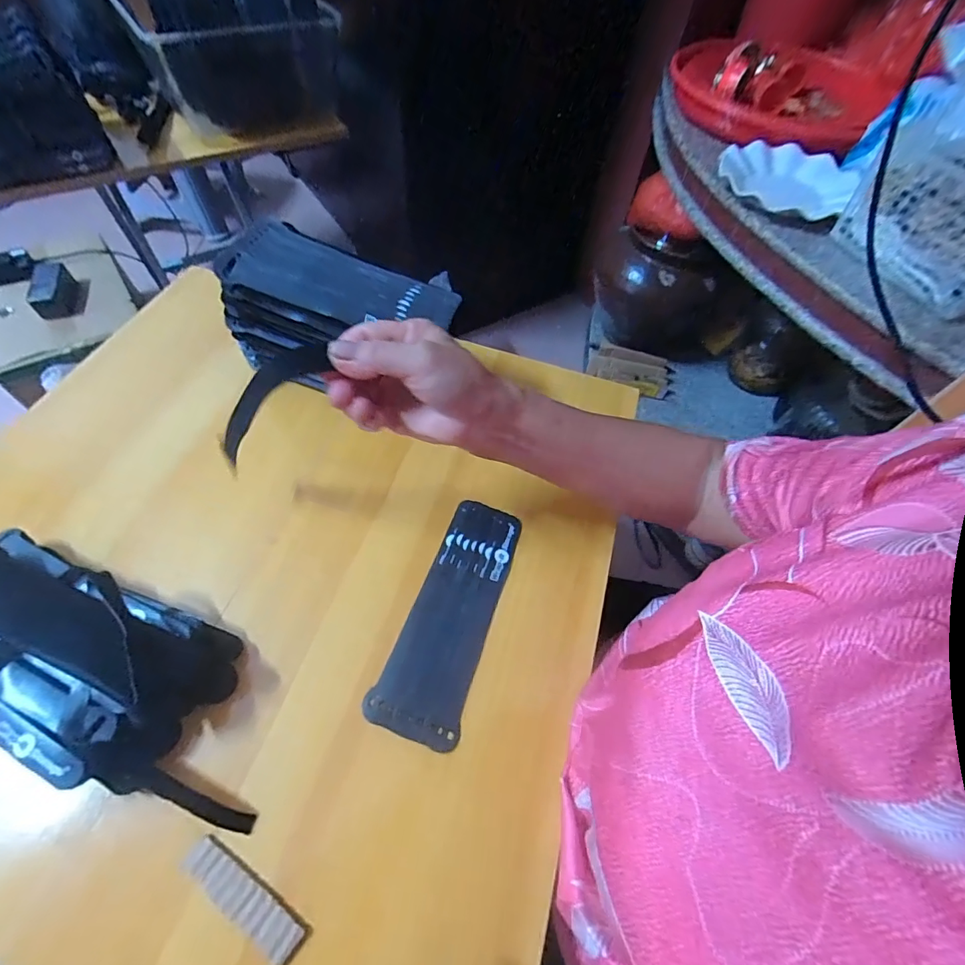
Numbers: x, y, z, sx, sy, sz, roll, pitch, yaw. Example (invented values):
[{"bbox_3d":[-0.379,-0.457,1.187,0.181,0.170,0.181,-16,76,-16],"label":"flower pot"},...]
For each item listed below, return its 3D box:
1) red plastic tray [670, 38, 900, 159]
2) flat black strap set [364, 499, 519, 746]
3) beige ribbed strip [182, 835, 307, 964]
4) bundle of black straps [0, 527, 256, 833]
[{"bbox_3d":[0.437,-0.634,0.744,0.246,0.073,0.336,-37,68,-24],"label":"red plastic tray"},{"bbox_3d":[-0.023,0.107,0.396,0.068,0.008,0.199,19,59,8],"label":"flat black strap set"},{"bbox_3d":[-0.147,0.256,0.288,0.086,0.006,0.020,31,61,14],"label":"beige ribbed strip"},{"bbox_3d":[-0.279,0.130,0.331,0.296,0.045,0.115,21,59,9],"label":"bundle of black straps"}]

